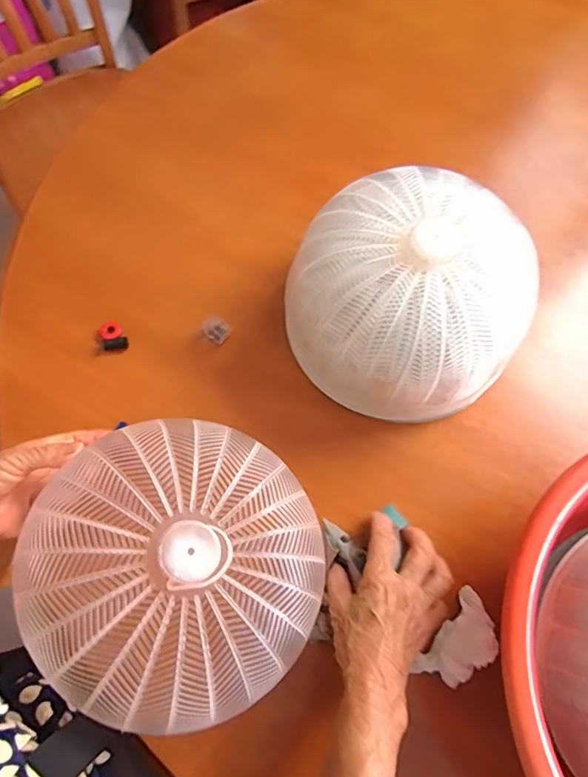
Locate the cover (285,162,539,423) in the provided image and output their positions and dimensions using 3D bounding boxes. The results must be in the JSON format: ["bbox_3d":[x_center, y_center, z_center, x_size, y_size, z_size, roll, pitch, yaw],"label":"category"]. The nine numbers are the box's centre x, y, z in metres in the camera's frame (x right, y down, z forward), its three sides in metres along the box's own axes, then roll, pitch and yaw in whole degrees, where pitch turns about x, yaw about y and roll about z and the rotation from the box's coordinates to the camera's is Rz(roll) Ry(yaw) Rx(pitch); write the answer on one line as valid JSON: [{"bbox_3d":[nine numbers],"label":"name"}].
[{"bbox_3d":[0.112,-0.089,0.490,0.213,0.127,0.208,32,70,10],"label":"cover"}]

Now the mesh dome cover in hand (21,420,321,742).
[{"bbox_3d":[-0.084,0.122,0.368,0.201,0.069,0.210,-35,73,-15],"label":"mesh dome cover in hand"}]

